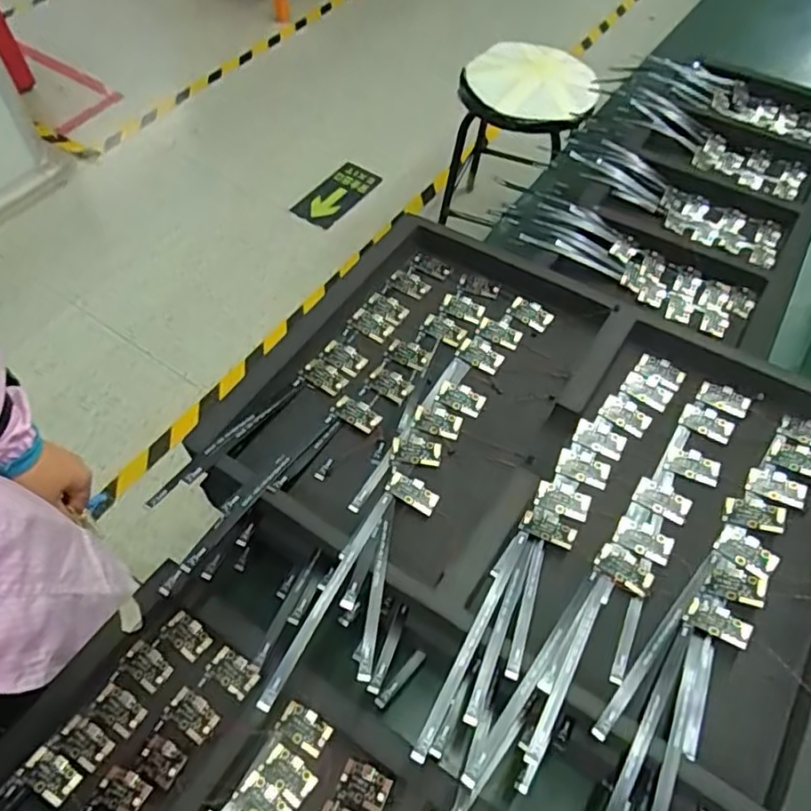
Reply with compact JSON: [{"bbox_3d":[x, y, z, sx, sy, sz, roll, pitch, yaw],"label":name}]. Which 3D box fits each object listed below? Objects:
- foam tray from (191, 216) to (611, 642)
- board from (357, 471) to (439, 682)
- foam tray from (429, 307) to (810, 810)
[{"bbox_3d":[0.008,-0.020,0.485,0.221,0.030,0.294,28,62,17],"label":"foam tray"},{"bbox_3d":[-0.008,0.105,0.400,0.033,0.026,0.139,11,58,6],"label":"board"},{"bbox_3d":[0.182,0.084,0.416,0.223,0.035,0.315,28,62,16],"label":"foam tray"}]

